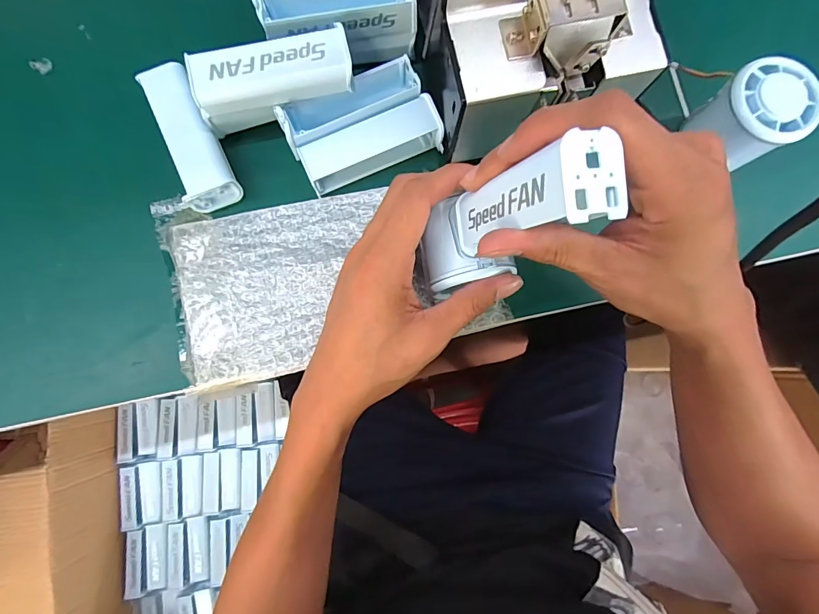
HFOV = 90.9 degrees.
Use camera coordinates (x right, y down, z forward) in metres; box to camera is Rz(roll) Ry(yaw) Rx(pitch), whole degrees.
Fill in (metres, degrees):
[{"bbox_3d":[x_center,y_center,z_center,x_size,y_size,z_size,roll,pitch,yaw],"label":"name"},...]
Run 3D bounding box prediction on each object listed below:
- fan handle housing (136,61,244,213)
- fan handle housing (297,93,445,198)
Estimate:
[{"bbox_3d":[-0.155,-0.121,0.288,0.034,0.026,0.098,-22,84,-4],"label":"fan handle housing"},{"bbox_3d":[-0.027,-0.119,0.294,0.099,0.031,0.037,-20,84,-4],"label":"fan handle housing"}]

